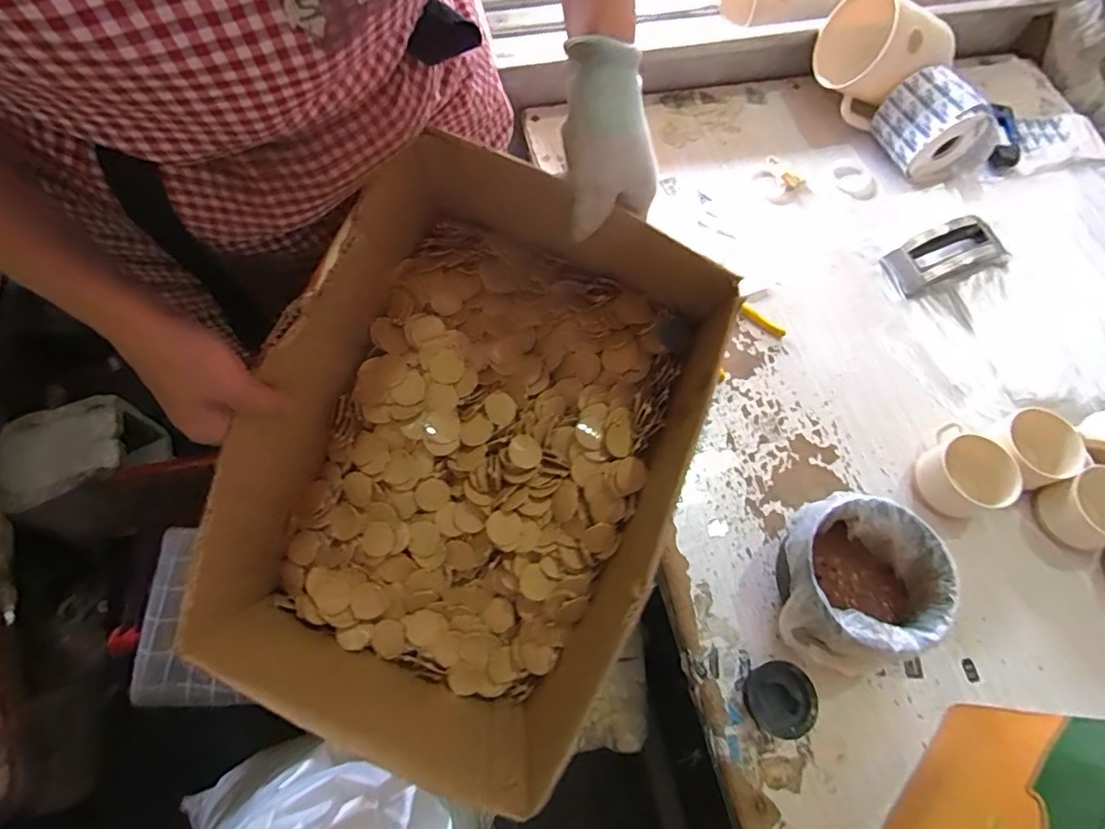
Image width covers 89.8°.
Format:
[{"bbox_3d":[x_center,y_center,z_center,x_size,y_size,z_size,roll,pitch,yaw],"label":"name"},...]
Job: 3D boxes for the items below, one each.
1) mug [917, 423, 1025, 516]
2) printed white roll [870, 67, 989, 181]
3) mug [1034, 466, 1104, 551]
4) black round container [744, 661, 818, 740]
[{"bbox_3d":[0.496,0.069,0.676,0.082,0.063,0.102,-18,68,-10],"label":"mug"},{"bbox_3d":[0.608,-0.471,0.889,0.128,0.121,0.122,-18,68,-11],"label":"printed white roll"},{"bbox_3d":[0.637,0.113,0.655,0.078,0.064,0.085,-12,67,-8],"label":"mug"},{"bbox_3d":[0.236,0.295,0.575,0.063,0.031,0.069,1,66,-3],"label":"black round container"}]

